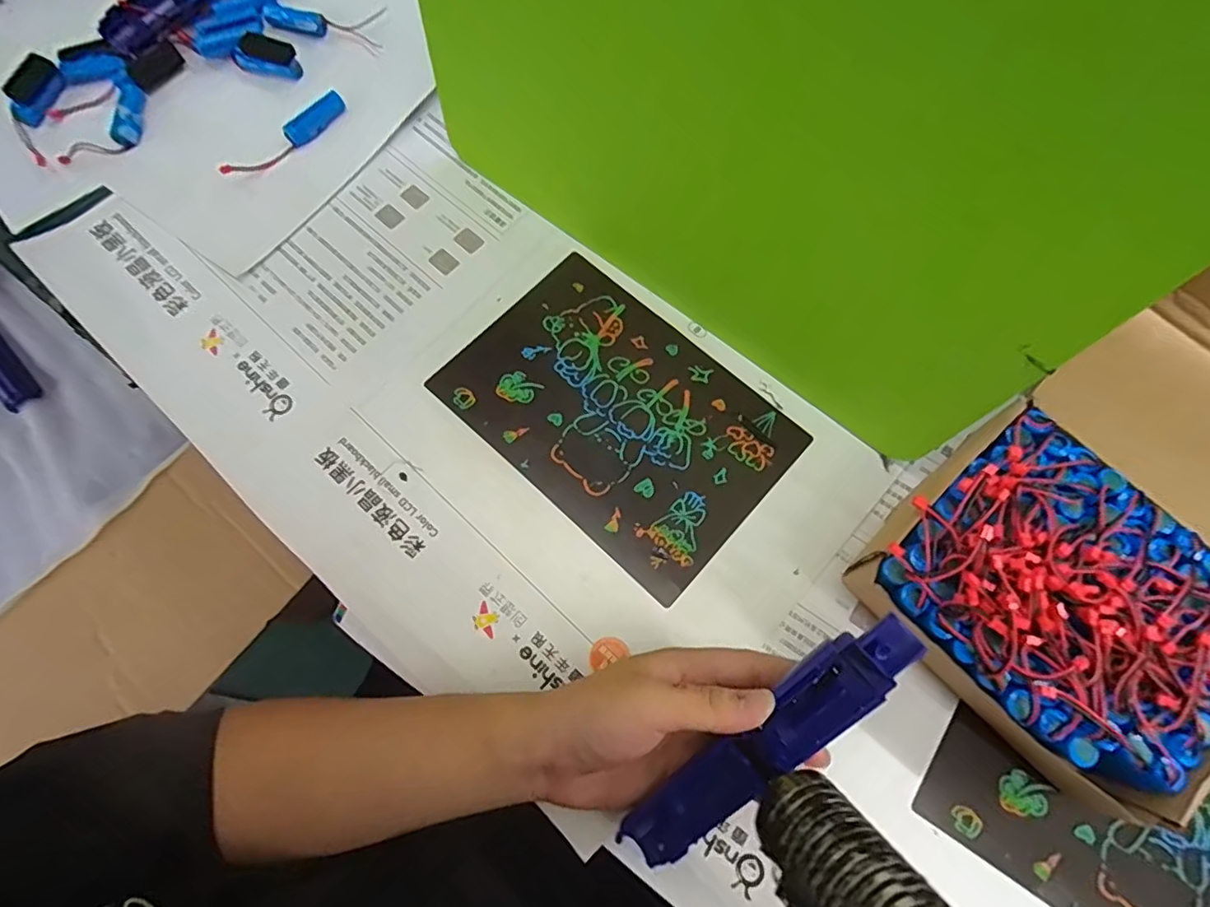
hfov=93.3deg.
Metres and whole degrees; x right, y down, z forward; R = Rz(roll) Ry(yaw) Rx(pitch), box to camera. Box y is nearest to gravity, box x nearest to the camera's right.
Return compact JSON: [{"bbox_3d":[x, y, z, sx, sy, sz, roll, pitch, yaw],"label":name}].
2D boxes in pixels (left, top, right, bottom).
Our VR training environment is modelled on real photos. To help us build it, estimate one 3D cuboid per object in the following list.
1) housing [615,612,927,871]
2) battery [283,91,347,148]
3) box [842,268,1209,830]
[{"bbox_3d":[0.077,0.137,0.272,0.165,0.022,0.036,-44,77,8],"label":"housing"},{"bbox_3d":[-0.224,-0.258,0.443,0.019,0.020,0.054,40,79,11],"label":"battery"},{"bbox_3d":[0.300,0.031,0.320,0.310,0.069,0.172,-39,77,-9],"label":"box"}]

